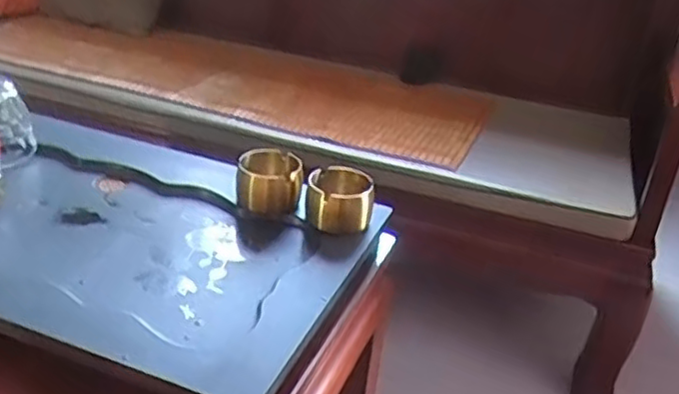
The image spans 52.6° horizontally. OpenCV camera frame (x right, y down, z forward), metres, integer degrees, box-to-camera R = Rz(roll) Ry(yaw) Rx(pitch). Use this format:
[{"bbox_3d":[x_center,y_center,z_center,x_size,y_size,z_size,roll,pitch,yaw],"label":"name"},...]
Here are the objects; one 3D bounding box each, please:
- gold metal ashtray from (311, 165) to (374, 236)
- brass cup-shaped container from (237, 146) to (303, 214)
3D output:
[{"bbox_3d":[0.000,0.006,0.814,0.076,0.058,0.072,5,29,-2],"label":"gold metal ashtray"},{"bbox_3d":[-0.086,-0.015,0.832,0.075,0.063,0.067,0,30,-11],"label":"brass cup-shaped container"}]

